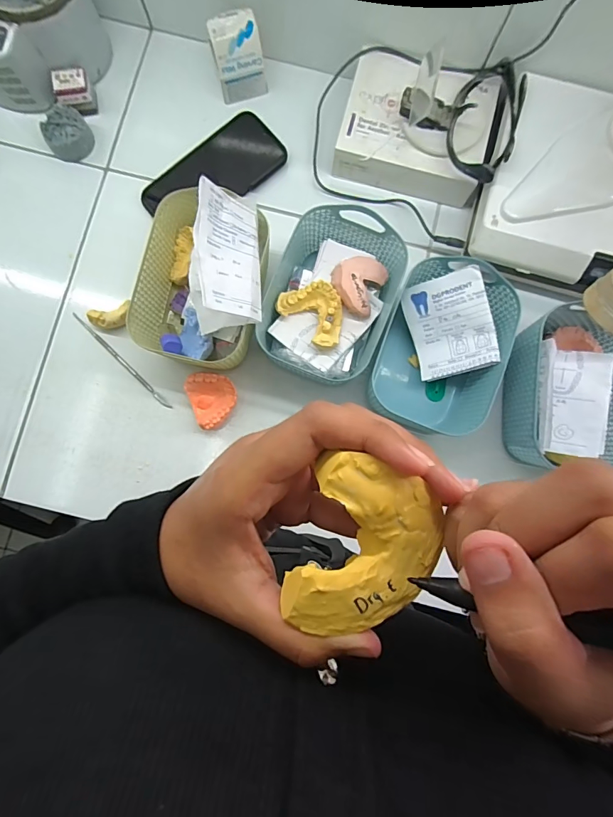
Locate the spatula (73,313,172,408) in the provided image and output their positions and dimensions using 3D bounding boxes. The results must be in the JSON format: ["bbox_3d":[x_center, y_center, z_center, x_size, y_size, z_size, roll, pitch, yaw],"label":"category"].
[{"bbox_3d":[-0.210,-0.054,0.467,0.152,0.004,0.006,45,87,2],"label":"spatula"}]

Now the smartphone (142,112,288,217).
[{"bbox_3d":[-0.108,-0.277,0.490,0.170,0.010,0.080,-39,86,-5],"label":"smartphone"}]

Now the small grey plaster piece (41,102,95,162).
[{"bbox_3d":[-0.280,-0.322,0.484,0.051,0.023,0.053,0,84,-2],"label":"small grey plaster piece"}]

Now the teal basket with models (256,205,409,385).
[{"bbox_3d":[0.026,-0.114,0.441,0.124,0.071,0.167,22,84,1],"label":"teal basket with models"}]

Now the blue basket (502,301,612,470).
[{"bbox_3d":[0.274,-0.019,0.427,0.122,0.093,0.158,5,84,-1],"label":"blue basket"}]

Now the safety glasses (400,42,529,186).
[{"bbox_3d":[0.171,-0.317,0.428,0.126,0.063,0.121,0,84,-2],"label":"safety glasses"}]

